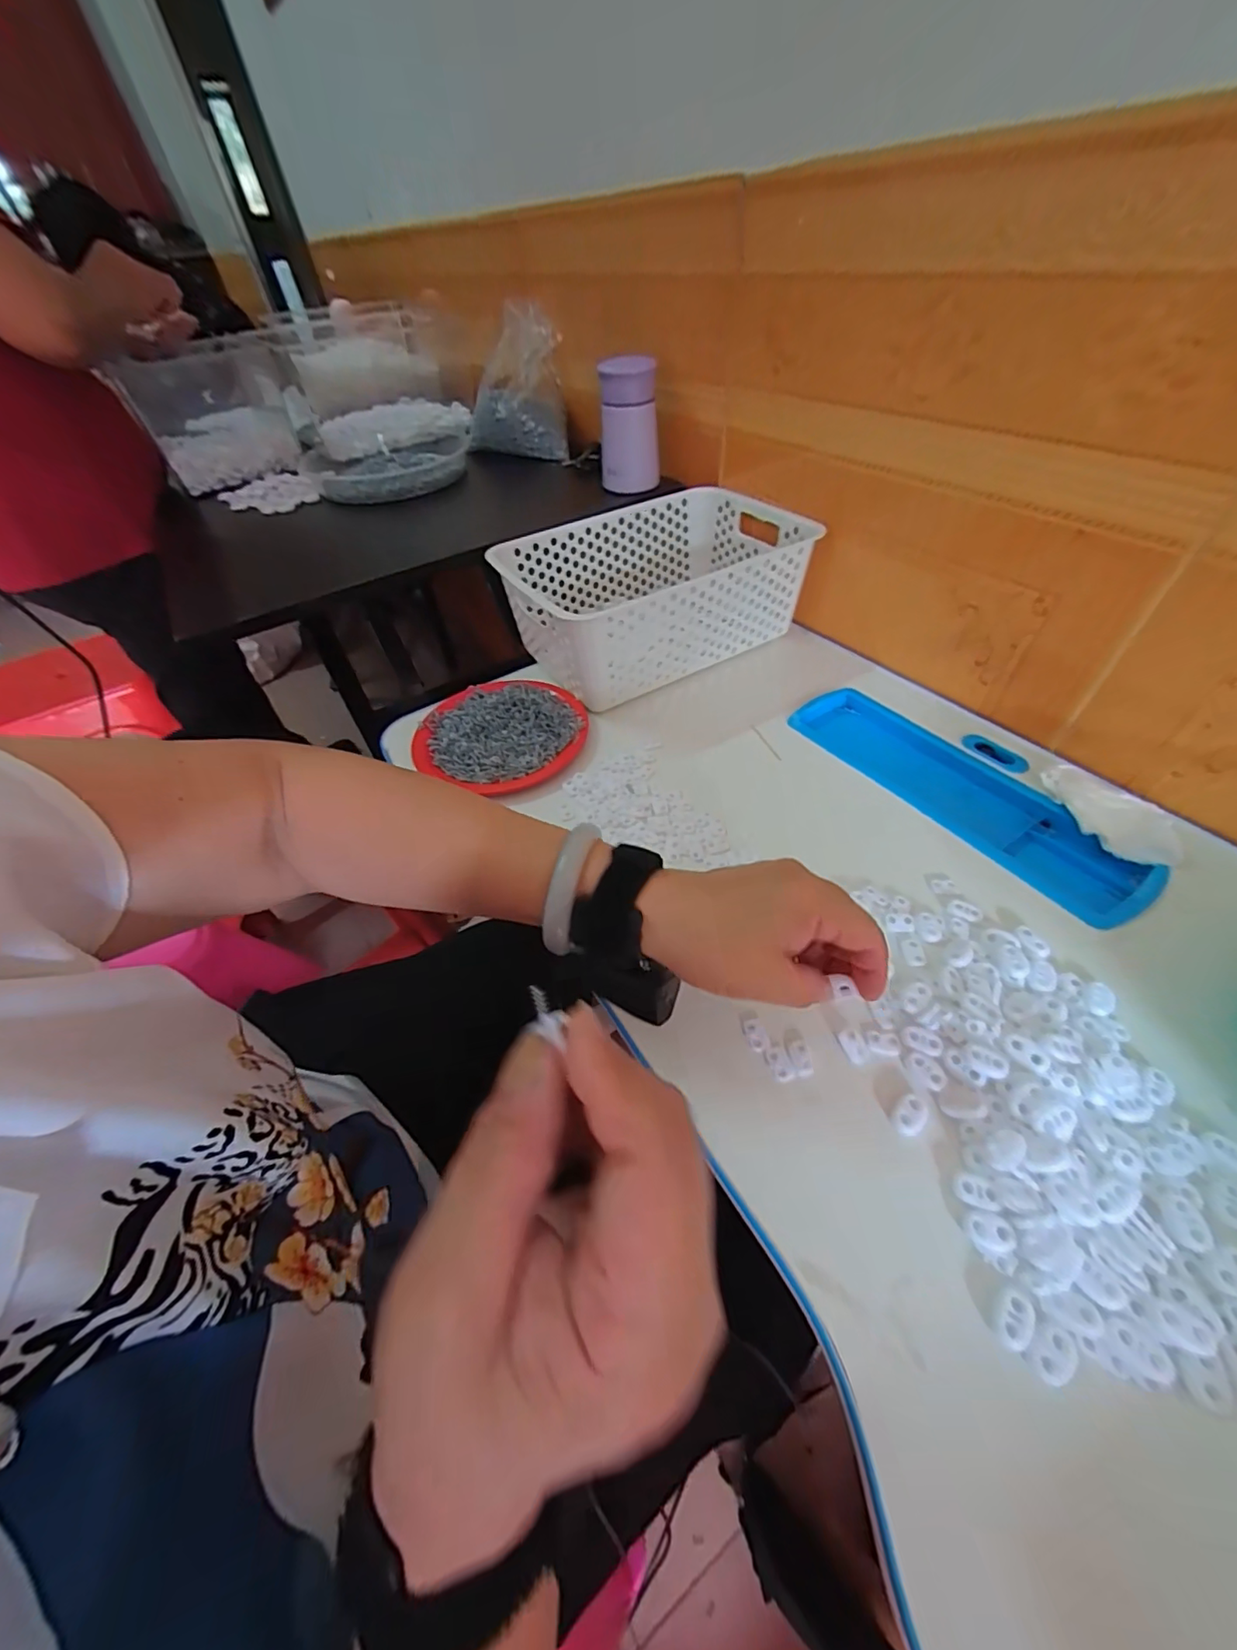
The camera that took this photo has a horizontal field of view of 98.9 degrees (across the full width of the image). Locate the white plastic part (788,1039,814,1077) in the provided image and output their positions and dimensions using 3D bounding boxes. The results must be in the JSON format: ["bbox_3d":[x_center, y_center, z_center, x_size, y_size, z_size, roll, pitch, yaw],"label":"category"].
[{"bbox_3d":[0.106,0.136,0.308,0.012,0.004,0.019,-7,47,1],"label":"white plastic part"}]

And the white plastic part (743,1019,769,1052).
[{"bbox_3d":[0.083,0.127,0.320,0.012,0.004,0.019,-15,48,-7],"label":"white plastic part"}]

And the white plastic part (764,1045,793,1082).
[{"bbox_3d":[0.094,0.139,0.308,0.011,0.004,0.019,-19,49,-11],"label":"white plastic part"}]

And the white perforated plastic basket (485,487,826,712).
[{"bbox_3d":[0.042,-0.258,0.594,0.300,0.119,0.209,-28,51,-18],"label":"white perforated plastic basket"}]

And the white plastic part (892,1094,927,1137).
[{"bbox_3d":[0.156,0.155,0.284,0.022,0.004,0.015,-38,54,-25],"label":"white plastic part"}]

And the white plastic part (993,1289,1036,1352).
[{"bbox_3d":[0.172,0.213,0.228,0.013,0.004,0.021,32,59,30],"label":"white plastic part"}]

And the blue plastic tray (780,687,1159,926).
[{"bbox_3d":[0.283,-0.029,0.456,0.085,0.029,0.293,-29,51,-19],"label":"blue plastic tray"}]

